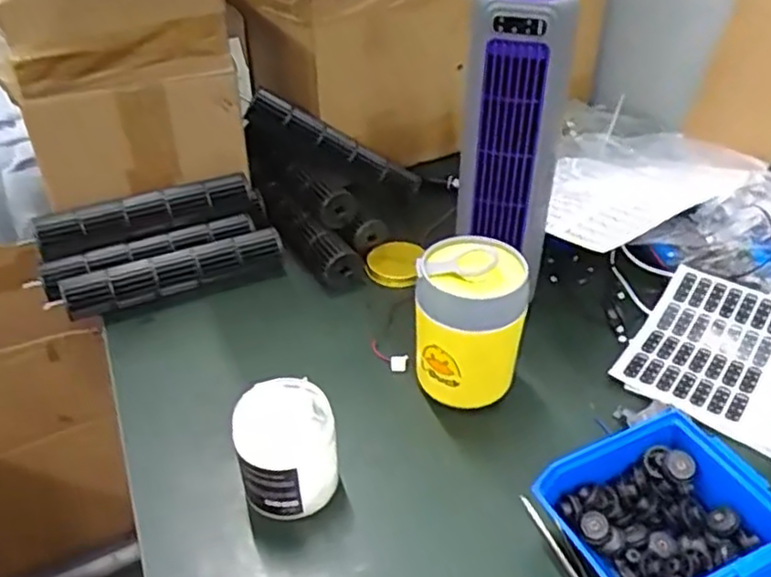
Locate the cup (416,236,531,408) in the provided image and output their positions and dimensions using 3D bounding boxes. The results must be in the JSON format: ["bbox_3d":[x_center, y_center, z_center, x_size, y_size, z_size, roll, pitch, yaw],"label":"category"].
[{"bbox_3d":[0.075,0.036,0.593,0.089,0.141,0.081,-5,36,3],"label":"cup"}]

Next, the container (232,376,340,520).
[{"bbox_3d":[-0.073,0.125,0.525,0.072,0.089,0.075,-5,38,-4],"label":"container"}]

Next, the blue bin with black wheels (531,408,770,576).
[{"bbox_3d":[0.194,0.160,0.478,0.142,0.063,0.116,-18,41,-19],"label":"blue bin with black wheels"}]

